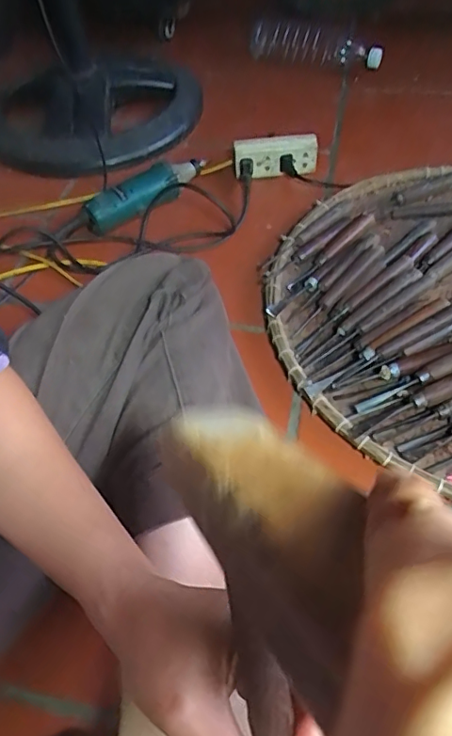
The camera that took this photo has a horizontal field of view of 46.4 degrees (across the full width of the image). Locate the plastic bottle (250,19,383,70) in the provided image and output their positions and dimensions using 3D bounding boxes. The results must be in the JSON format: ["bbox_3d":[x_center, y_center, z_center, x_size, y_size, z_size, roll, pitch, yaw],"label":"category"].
[{"bbox_3d":[0.178,-0.651,1.064,0.277,0.071,0.063,23,57,22],"label":"plastic bottle"}]

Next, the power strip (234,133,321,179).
[{"bbox_3d":[0.078,-0.331,0.835,0.130,0.061,0.039,-2,51,4],"label":"power strip"}]

